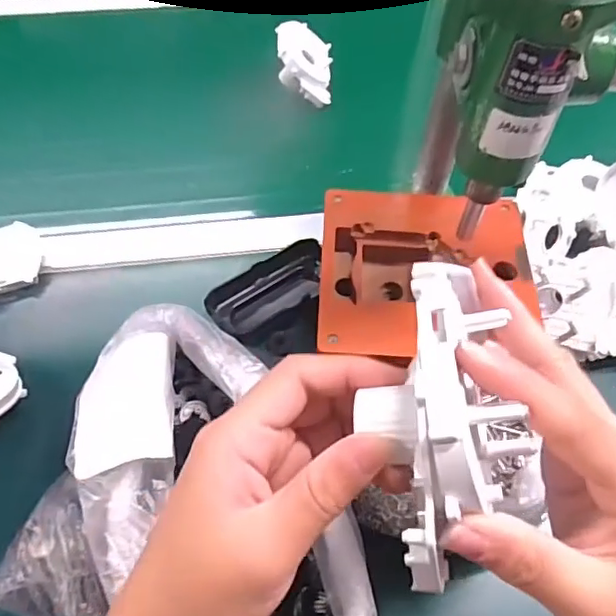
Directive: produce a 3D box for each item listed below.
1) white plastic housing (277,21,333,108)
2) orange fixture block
[{"bbox_3d":[-0.003,-0.271,0.624,0.058,0.042,0.092,-3,55,-4],"label":"white plastic housing"},{"bbox_3d":[0.086,-0.030,0.425,0.151,0.035,0.144,3,55,-1],"label":"orange fixture block"}]

